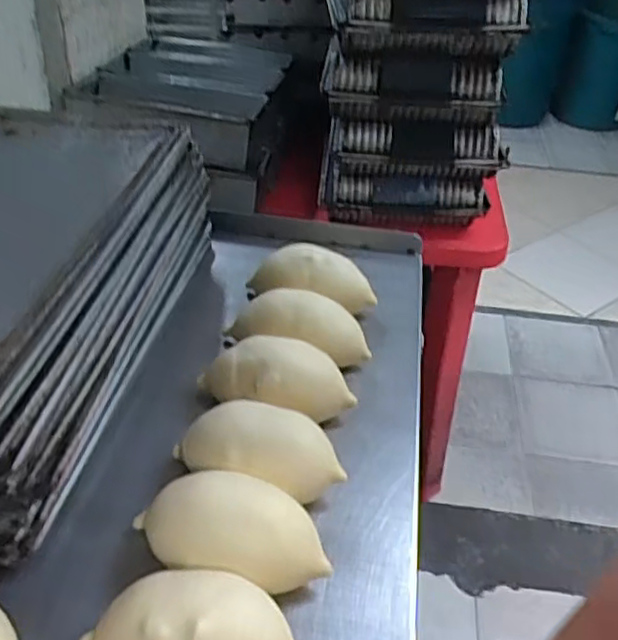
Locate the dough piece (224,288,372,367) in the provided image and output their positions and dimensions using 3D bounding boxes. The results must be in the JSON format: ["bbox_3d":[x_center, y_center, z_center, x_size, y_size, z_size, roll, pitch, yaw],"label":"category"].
[{"bbox_3d":[-0.010,0.007,0.641,0.140,0.051,0.066,7,38,4],"label":"dough piece"}]

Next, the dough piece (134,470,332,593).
[{"bbox_3d":[-0.048,0.146,0.450,0.119,0.065,0.068,8,38,5],"label":"dough piece"}]

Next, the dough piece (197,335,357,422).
[{"bbox_3d":[-0.029,0.055,0.580,0.137,0.055,0.073,4,38,0],"label":"dough piece"}]

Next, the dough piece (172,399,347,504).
[{"bbox_3d":[-0.039,0.103,0.513,0.133,0.051,0.067,8,38,5],"label":"dough piece"}]

